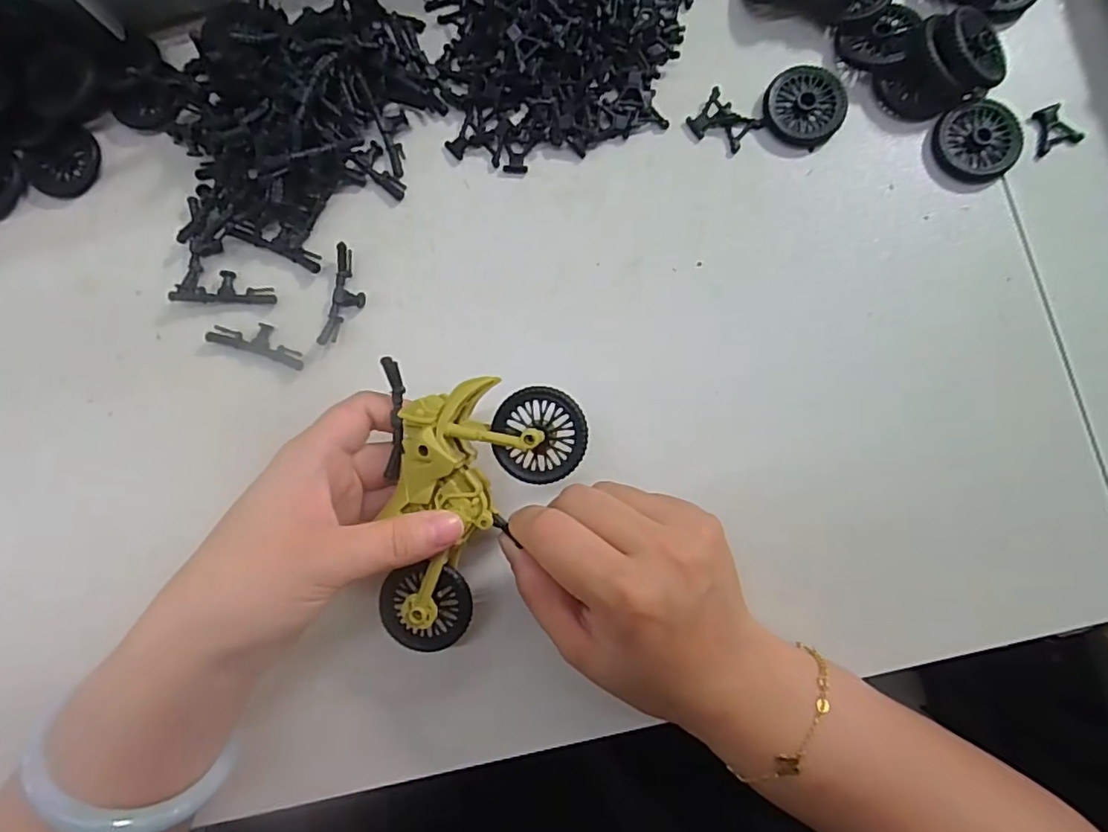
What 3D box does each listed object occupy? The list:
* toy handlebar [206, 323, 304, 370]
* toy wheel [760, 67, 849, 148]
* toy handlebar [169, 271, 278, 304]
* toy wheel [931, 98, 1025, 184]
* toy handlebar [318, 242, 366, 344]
[{"bbox_3d":[-0.141,-0.036,0.284,0.047,0.005,0.016,18,86,5],"label":"toy handlebar"},{"bbox_3d":[0.118,-0.145,0.278,0.036,0.008,0.034,0,85,3],"label":"toy wheel"},{"bbox_3d":[-0.159,-0.062,0.285,0.046,0.008,0.016,0,85,3],"label":"toy handlebar"},{"bbox_3d":[0.195,-0.126,0.272,0.036,0.006,0.037,0,85,3],"label":"toy wheel"},{"bbox_3d":[-0.099,-0.057,0.282,0.016,0.007,0.048,8,85,4],"label":"toy handlebar"}]

